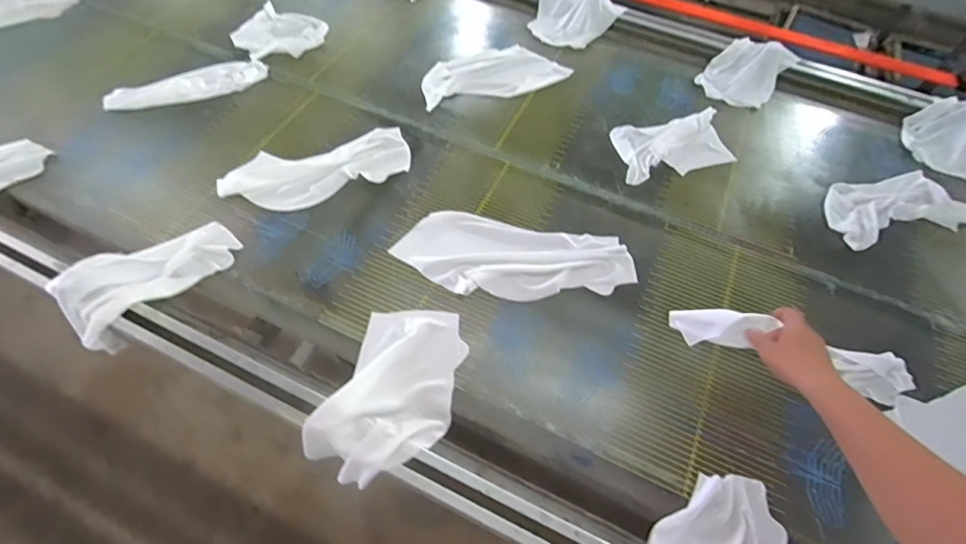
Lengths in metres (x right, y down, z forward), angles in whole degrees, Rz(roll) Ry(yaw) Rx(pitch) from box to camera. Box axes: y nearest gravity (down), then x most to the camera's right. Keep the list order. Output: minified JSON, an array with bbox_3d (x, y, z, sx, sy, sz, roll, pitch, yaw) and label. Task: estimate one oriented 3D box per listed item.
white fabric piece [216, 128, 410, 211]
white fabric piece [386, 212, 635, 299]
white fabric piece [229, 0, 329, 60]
[{"bbox_3d":[-0.340,-0.212,0.978,0.375,0.023,0.152,-16,60,-12],"label":"white fabric piece"},{"bbox_3d":[0.064,-0.026,0.881,0.434,0.024,0.166,6,58,1],"label":"white fabric piece"},{"bbox_3d":[-0.527,-0.620,1.224,0.201,0.034,0.193,-39,67,-23],"label":"white fabric piece"}]

